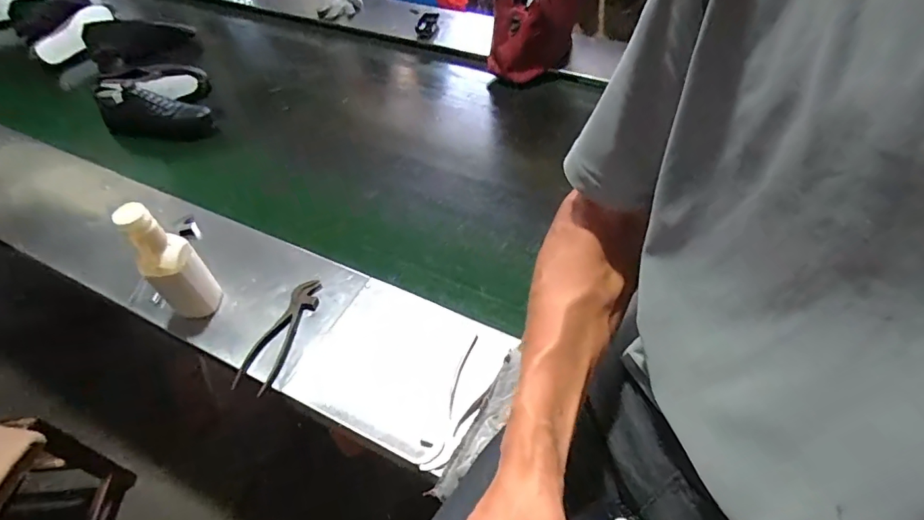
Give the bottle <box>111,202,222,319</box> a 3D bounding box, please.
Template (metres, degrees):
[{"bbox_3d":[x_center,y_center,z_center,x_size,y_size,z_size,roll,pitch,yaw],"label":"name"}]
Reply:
[{"bbox_3d":[-0.411,0.006,0.673,0.062,0.220,0.071,36,59,29],"label":"bottle"}]

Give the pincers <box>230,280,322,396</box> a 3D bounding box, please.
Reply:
[{"bbox_3d":[-0.264,0.105,0.712,0.058,0.016,0.190,18,52,17],"label":"pincers"}]

